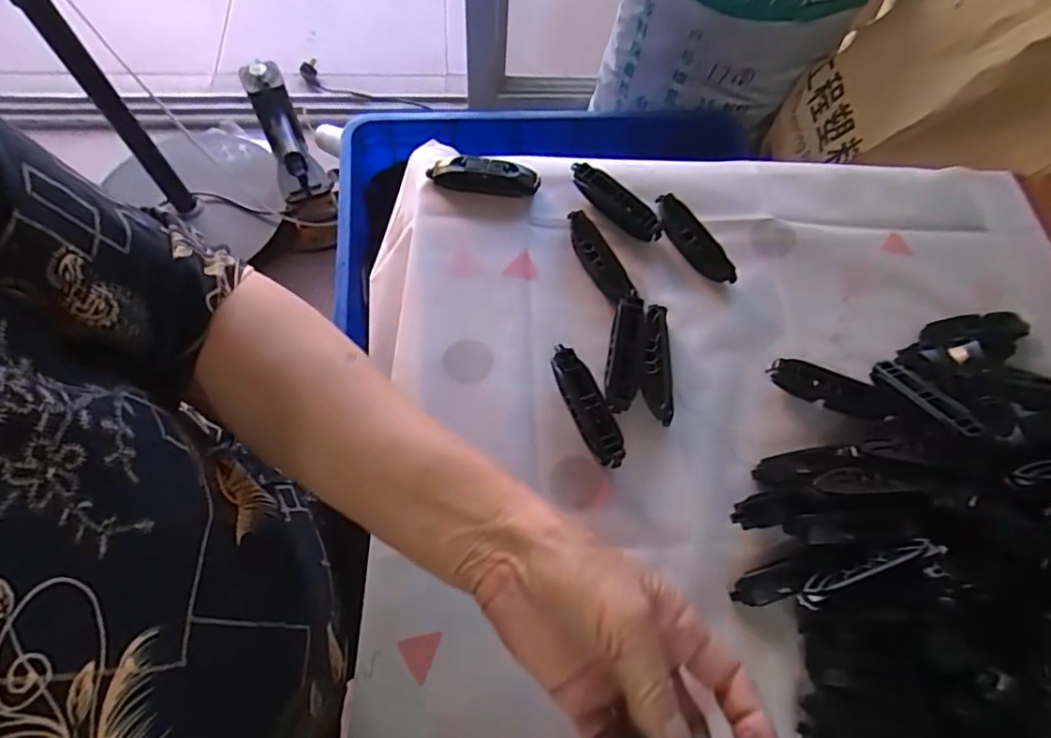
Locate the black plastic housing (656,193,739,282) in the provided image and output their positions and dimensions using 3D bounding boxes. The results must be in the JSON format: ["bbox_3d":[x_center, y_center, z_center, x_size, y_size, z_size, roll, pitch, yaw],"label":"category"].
[{"bbox_3d":[0.121,-0.093,0.417,0.022,0.019,0.079,-38,71,-15],"label":"black plastic housing"}]

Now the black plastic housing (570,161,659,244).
[{"bbox_3d":[0.066,-0.123,0.421,0.081,0.018,0.017,42,71,13],"label":"black plastic housing"}]

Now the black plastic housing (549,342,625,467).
[{"bbox_3d":[0.039,0.024,0.360,0.022,0.019,0.079,-24,68,-11],"label":"black plastic housing"}]

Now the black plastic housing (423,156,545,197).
[{"bbox_3d":[-0.031,-0.142,0.427,0.080,0.023,0.019,5,67,-1],"label":"black plastic housing"}]

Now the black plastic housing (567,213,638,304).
[{"bbox_3d":[0.051,-0.078,0.401,0.020,0.016,0.080,-27,69,-12],"label":"black plastic housing"}]

